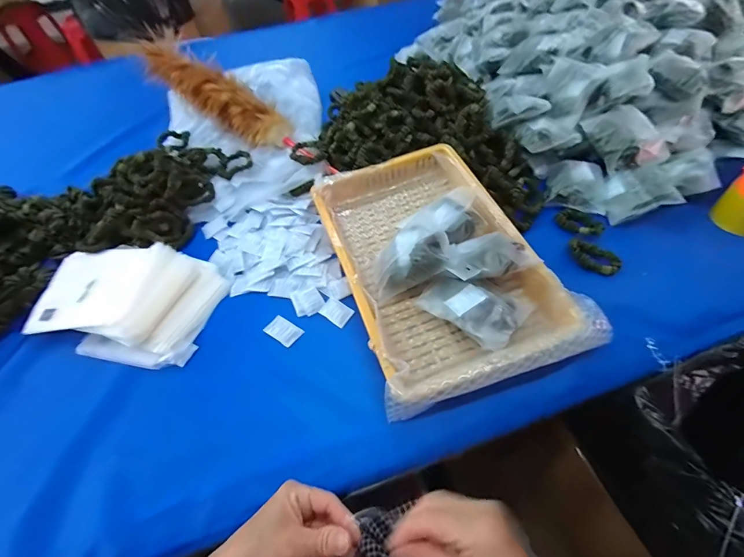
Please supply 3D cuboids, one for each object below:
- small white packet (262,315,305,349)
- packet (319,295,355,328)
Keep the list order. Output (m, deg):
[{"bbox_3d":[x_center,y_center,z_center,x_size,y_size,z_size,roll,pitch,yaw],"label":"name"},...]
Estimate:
[{"bbox_3d":[-0.127,0.075,0.499,0.046,0.008,0.033,25,60,22],"label":"small white packet"},{"bbox_3d":[-0.053,0.051,0.519,0.044,0.009,0.032,30,61,24],"label":"packet"}]

